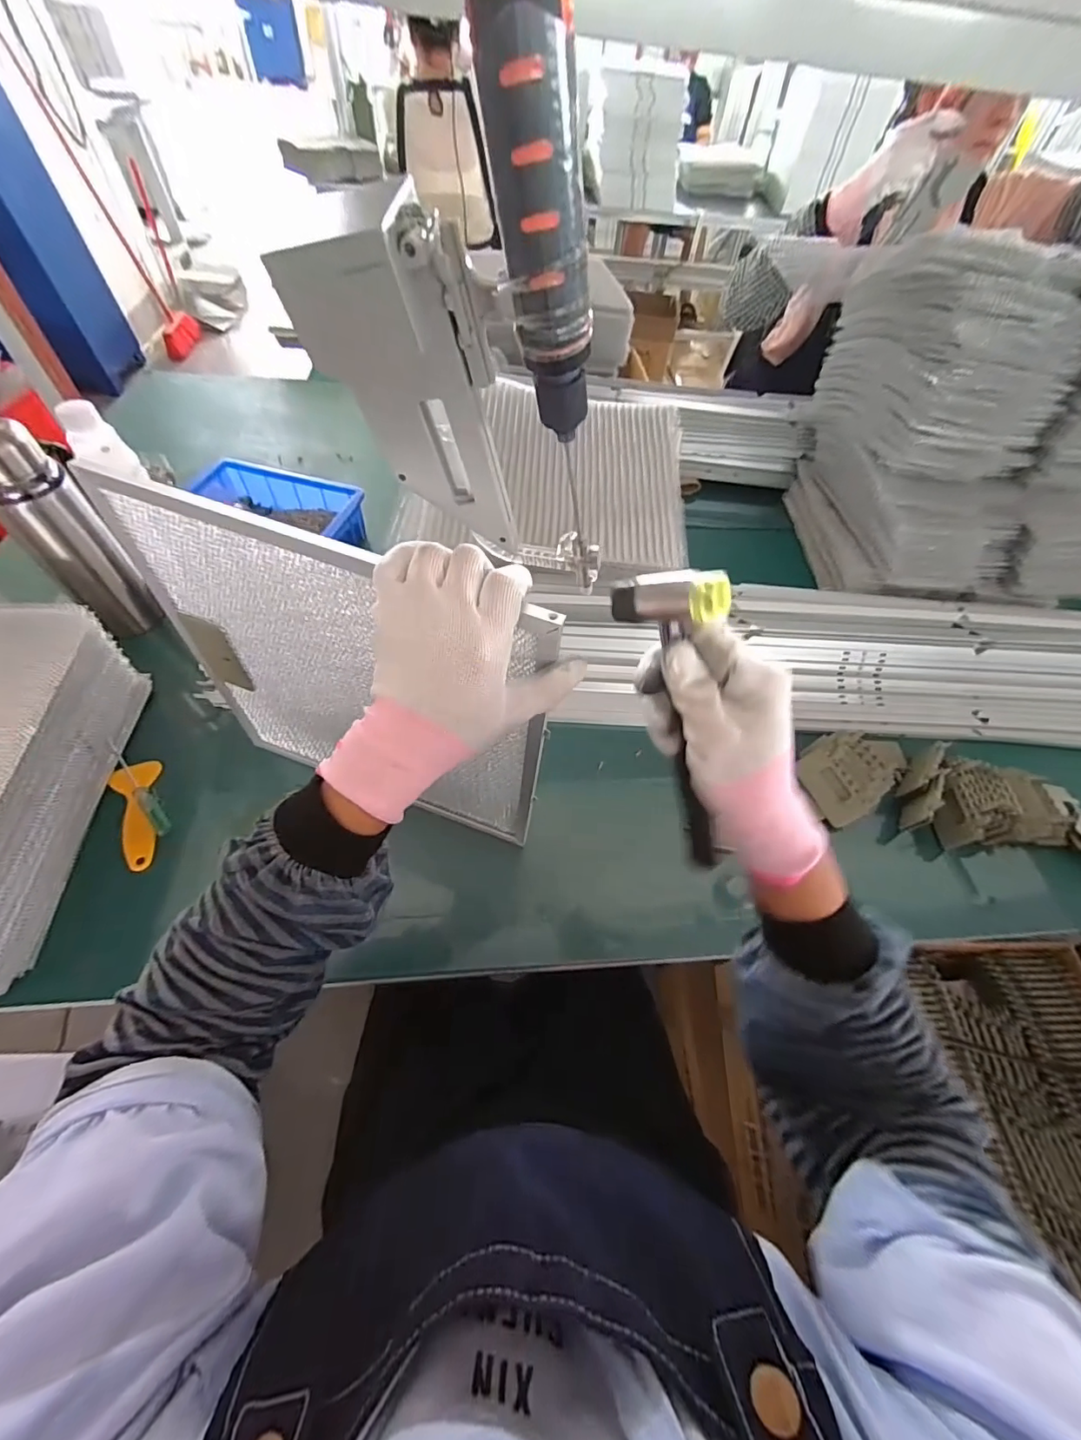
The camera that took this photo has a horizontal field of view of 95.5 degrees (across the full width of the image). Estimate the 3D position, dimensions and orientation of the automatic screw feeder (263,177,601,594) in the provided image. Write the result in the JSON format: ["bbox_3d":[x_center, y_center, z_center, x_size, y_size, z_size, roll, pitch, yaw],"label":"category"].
[{"bbox_3d":[-0.037,-0.151,0.294,0.087,0.232,0.048,-28,59,11],"label":"automatic screw feeder"}]

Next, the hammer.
[{"bbox_3d":[0.093,0.016,0.325,0.052,0.243,0.029,24,54,40],"label":"hammer"}]

